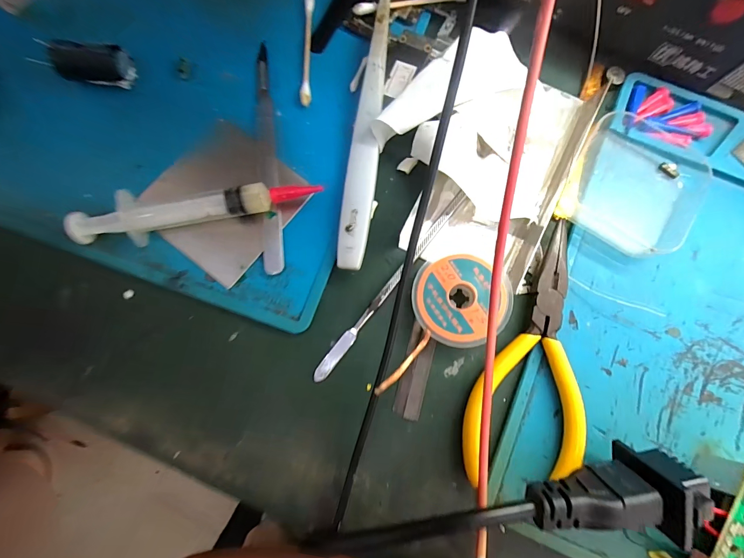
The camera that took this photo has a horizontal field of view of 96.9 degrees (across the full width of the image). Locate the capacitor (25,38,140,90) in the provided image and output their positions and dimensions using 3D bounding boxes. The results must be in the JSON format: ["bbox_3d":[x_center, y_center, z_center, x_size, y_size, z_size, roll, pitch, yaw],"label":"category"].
[{"bbox_3d":[-0.142,-0.107,0.162,0.039,0.016,0.015,-2,82,-13],"label":"capacitor"}]

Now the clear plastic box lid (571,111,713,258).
[{"bbox_3d":[0.142,-0.051,0.175,0.065,0.004,0.074,28,81,4],"label":"clear plastic box lid"}]

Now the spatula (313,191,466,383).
[{"bbox_3d":[0.010,0.002,0.164,0.006,0.004,0.118,39,84,5],"label":"spatula"}]

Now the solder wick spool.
[{"bbox_3d":[0.037,0.021,0.153,0.046,0.021,0.068,18,82,3],"label":"solder wick spool"}]

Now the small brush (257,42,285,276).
[{"bbox_3d":[-0.053,-0.065,0.171,0.010,0.004,0.125,-5,80,-2],"label":"small brush"}]

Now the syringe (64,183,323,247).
[{"bbox_3d":[-0.081,-0.034,0.157,0.109,0.020,0.019,-12,82,-2],"label":"syringe"}]

